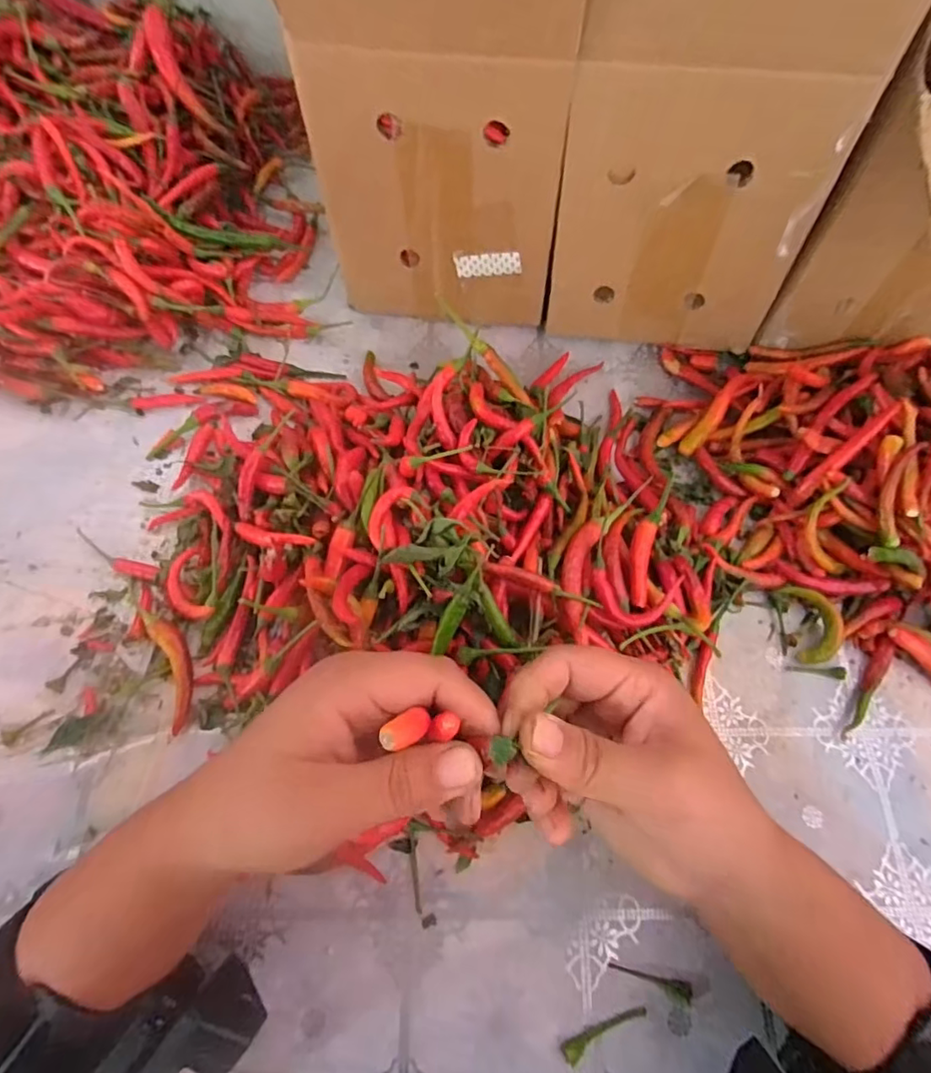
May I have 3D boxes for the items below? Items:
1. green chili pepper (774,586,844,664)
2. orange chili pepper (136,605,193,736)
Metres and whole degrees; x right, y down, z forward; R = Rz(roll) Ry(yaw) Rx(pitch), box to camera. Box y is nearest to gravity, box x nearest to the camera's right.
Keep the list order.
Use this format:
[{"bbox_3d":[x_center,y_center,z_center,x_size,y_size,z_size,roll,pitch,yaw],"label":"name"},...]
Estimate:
[{"bbox_3d":[0.208,0.052,0.335,0.029,0.007,0.046,-13,68,17],"label":"green chili pepper"},{"bbox_3d":[-0.161,0.071,0.310,0.018,0.013,0.069,-21,68,-11],"label":"orange chili pepper"}]

